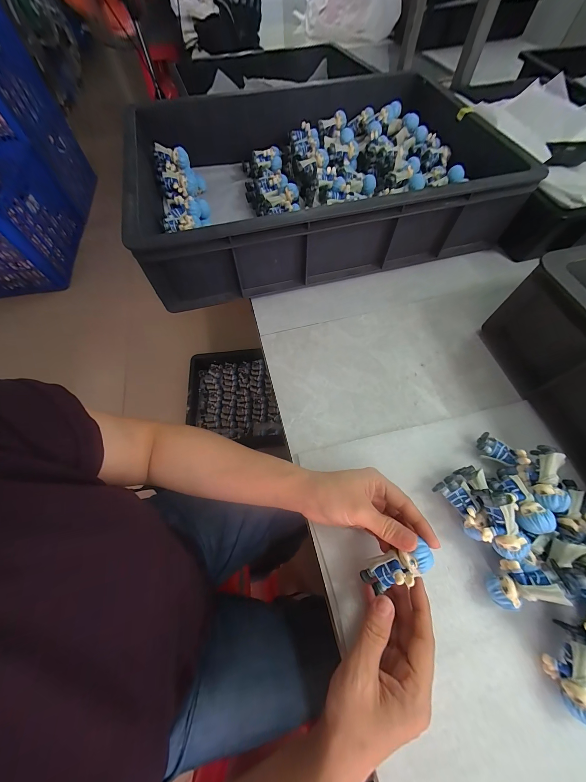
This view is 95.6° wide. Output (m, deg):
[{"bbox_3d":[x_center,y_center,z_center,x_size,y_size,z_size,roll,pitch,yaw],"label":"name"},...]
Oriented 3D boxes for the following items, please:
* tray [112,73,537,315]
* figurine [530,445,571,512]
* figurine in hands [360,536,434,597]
[{"bbox_3d":[0.041,-0.371,0.472,0.579,0.115,0.388,-14,64,-7],"label":"tray"},{"bbox_3d":[0.260,0.088,0.270,0.022,0.025,0.063,18,65,9],"label":"figurine"},{"bbox_3d":[0.086,0.152,0.225,0.063,0.019,0.026,-38,63,22],"label":"figurine in hands"}]

